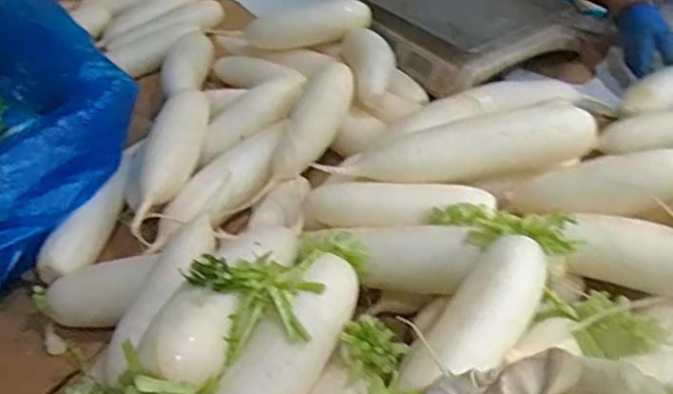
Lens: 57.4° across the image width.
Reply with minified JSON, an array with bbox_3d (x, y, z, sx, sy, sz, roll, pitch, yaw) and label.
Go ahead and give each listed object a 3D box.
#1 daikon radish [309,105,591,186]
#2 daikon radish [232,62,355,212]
[{"bbox_3d":[0.154,-0.054,0.703,0.310,0.081,0.070,-14,42,-10],"label":"daikon radish"},{"bbox_3d":[-0.043,-0.081,0.821,0.059,0.051,0.227,23,74,28],"label":"daikon radish"}]

